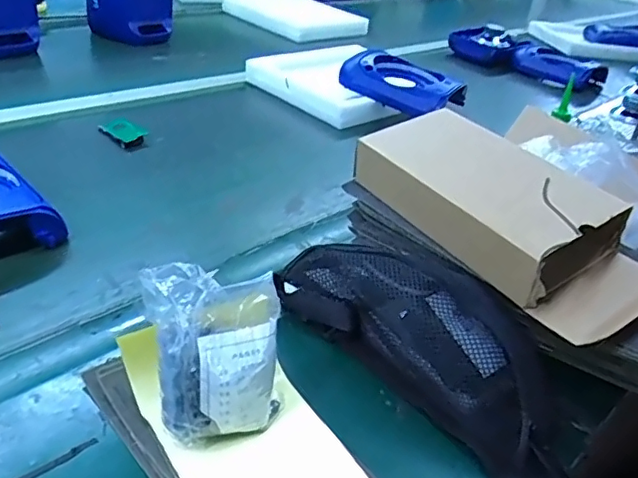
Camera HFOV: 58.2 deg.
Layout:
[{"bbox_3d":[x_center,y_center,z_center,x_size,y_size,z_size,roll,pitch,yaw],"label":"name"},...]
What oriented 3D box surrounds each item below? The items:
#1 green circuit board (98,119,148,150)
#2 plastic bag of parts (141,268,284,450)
[{"bbox_3d":[-0.313,-0.171,0.920,0.076,0.013,0.053,26,37,26],"label":"green circuit board"},{"bbox_3d":[-0.080,0.096,0.436,0.098,0.139,0.063,1,34,-10],"label":"plastic bag of parts"}]

